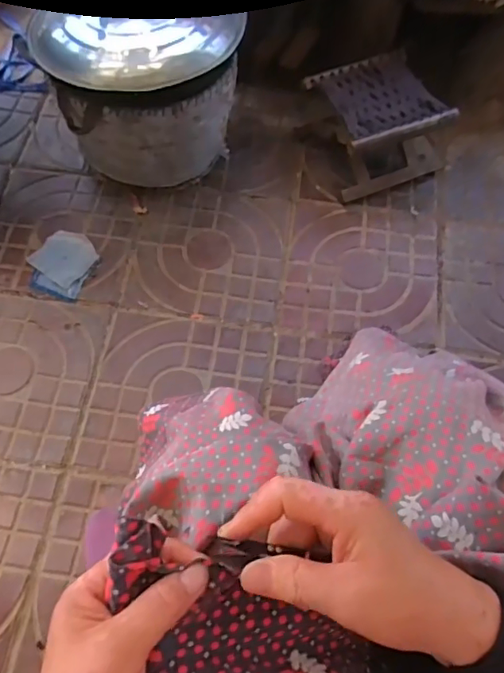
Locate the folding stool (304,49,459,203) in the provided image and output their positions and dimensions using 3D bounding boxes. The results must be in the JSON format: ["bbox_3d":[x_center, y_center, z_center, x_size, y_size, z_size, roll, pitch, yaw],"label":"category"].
[{"bbox_3d":[0.276,-0.453,1.112,0.271,0.165,0.236,-19,66,-11],"label":"folding stool"}]

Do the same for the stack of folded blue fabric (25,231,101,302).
[{"bbox_3d":[-0.366,-0.143,1.013,0.120,0.016,0.141,22,65,9],"label":"stack of folded blue fabric"}]

